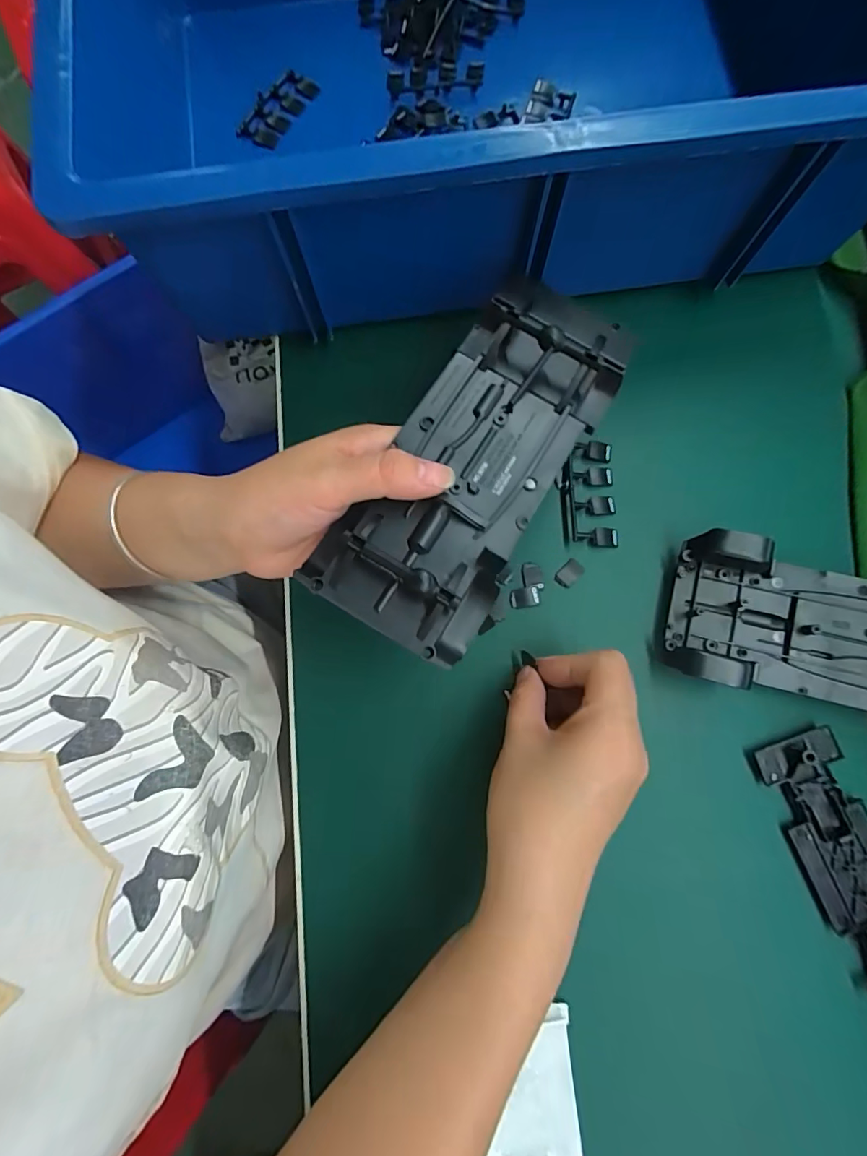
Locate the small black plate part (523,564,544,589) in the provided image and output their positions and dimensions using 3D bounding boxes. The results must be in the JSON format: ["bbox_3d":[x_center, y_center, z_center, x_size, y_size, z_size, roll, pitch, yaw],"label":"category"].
[{"bbox_3d":[0.058,-0.001,0.280,0.010,0.004,0.015,-8,79,-1],"label":"small black plate part"}]

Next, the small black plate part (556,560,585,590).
[{"bbox_3d":[0.079,-0.003,0.281,0.011,0.004,0.017,43,83,8],"label":"small black plate part"}]

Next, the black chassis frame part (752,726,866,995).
[{"bbox_3d":[0.209,0.140,0.245,0.042,0.011,0.119,-20,80,-3],"label":"black chassis frame part"}]

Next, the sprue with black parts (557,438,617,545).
[{"bbox_3d":[0.092,-0.050,0.288,0.032,0.006,0.064,-1,79,1],"label":"sprue with black parts"}]

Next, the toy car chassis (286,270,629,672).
[{"bbox_3d":[0.020,-0.050,0.213,0.070,0.034,0.170,29,76,6],"label":"toy car chassis"}]

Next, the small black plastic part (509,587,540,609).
[{"bbox_3d":[0.052,0.011,0.278,0.017,0.004,0.011,-9,79,-1],"label":"small black plastic part"}]

